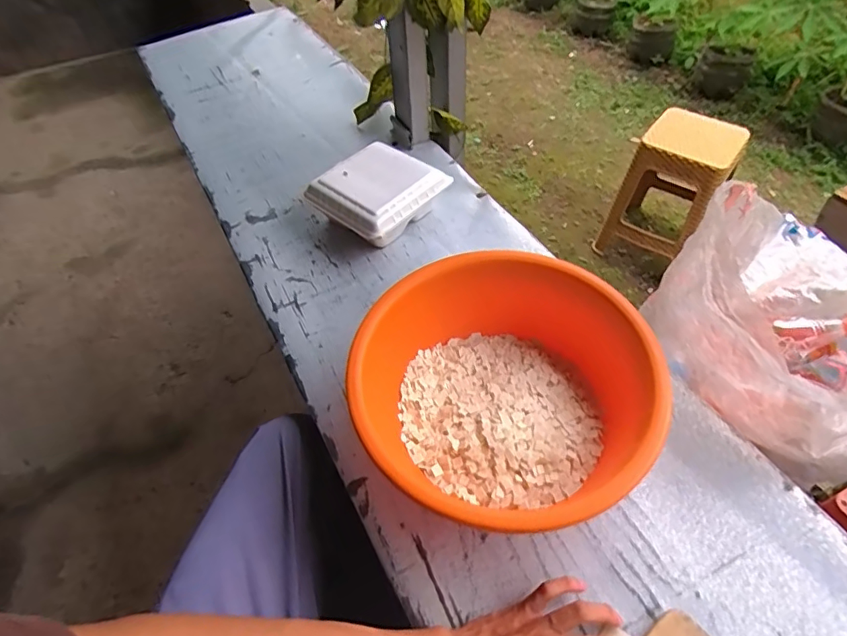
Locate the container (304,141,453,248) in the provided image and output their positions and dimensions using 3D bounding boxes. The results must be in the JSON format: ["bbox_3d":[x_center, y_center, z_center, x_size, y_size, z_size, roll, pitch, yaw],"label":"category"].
[{"bbox_3d":[-0.074,-0.200,0.836,0.170,0.072,0.176,32,59,25],"label":"container"}]

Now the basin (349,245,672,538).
[{"bbox_3d":[0.084,0.078,0.564,0.292,0.125,0.312,-1,51,2],"label":"basin"}]

